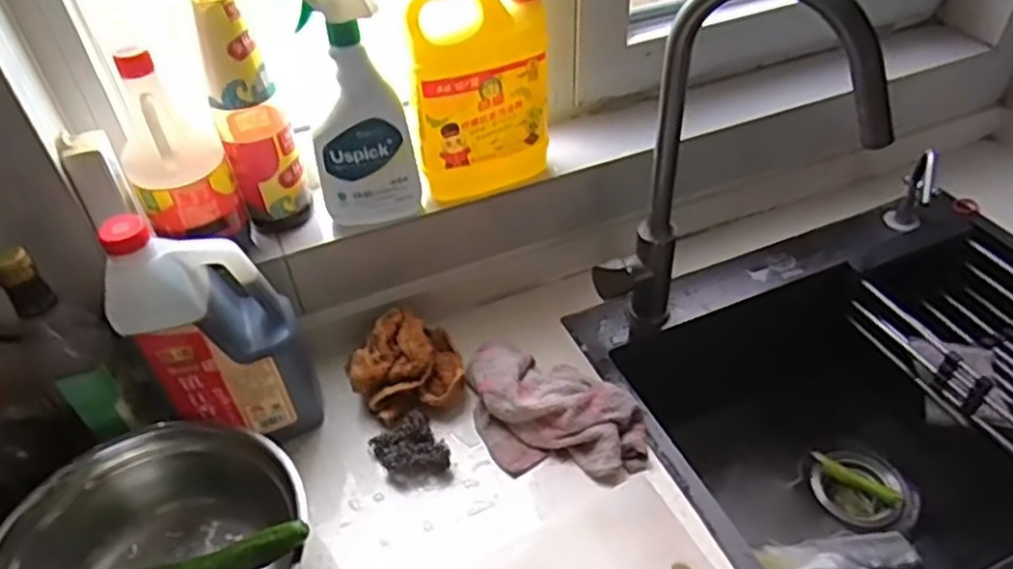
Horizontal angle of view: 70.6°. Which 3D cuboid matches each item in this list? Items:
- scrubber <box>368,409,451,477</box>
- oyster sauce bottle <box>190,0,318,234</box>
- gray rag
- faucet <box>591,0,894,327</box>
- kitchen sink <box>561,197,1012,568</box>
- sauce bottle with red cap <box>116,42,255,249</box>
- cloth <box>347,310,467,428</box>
[{"bbox_3d":[-0.092,0.162,0.693,0.058,0.031,0.065,-28,49,-24],"label":"scrubber"},{"bbox_3d":[-0.249,-0.176,0.689,0.066,0.249,0.078,-19,46,-15],"label":"oyster sauce bottle"},{"bbox_3d":[0.040,0.128,0.706,0.200,0.047,0.119,17,47,21],"label":"gray rag"},{"bbox_3d":[0.202,-0.085,0.664,0.221,0.405,0.043,17,47,20],"label":"faucet"},{"bbox_3d":[0.415,0.170,0.841,0.565,0.245,0.444,-19,46,-15],"label":"kitchen sink"},{"bbox_3d":[-0.309,-0.119,0.666,0.083,0.207,0.092,-23,47,-19],"label":"sauce bottle with red cap"},{"bbox_3d":[-0.106,0.085,0.744,0.113,0.068,0.098,-15,45,-12],"label":"cloth"}]

